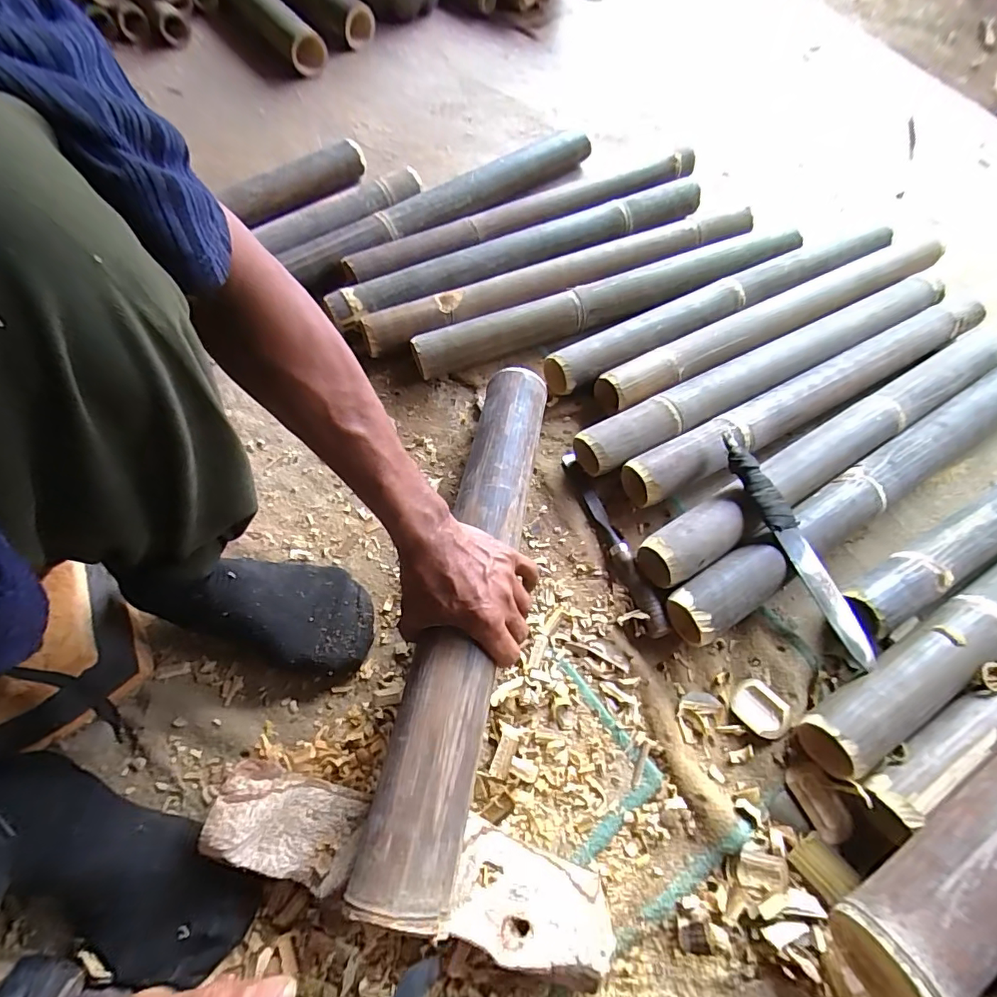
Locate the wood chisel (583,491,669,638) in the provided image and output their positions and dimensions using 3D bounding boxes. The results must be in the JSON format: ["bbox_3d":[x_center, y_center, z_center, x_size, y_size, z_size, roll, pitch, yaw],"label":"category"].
[{"bbox_3d":[0.144,0.070,0.561,0.024,0.021,0.185,-16,65,-12],"label":"wood chisel"}]

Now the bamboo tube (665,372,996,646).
[{"bbox_3d":[0.463,-0.013,0.602,0.643,0.071,0.067,-28,68,-17],"label":"bamboo tube"}]

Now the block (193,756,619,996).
[{"bbox_3d":[-0.072,0.302,0.408,0.331,0.062,0.083,15,63,5],"label":"block"}]

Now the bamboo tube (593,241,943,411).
[{"bbox_3d":[0.421,-0.266,0.721,0.639,0.049,0.063,-24,67,-15],"label":"bamboo tube"}]

